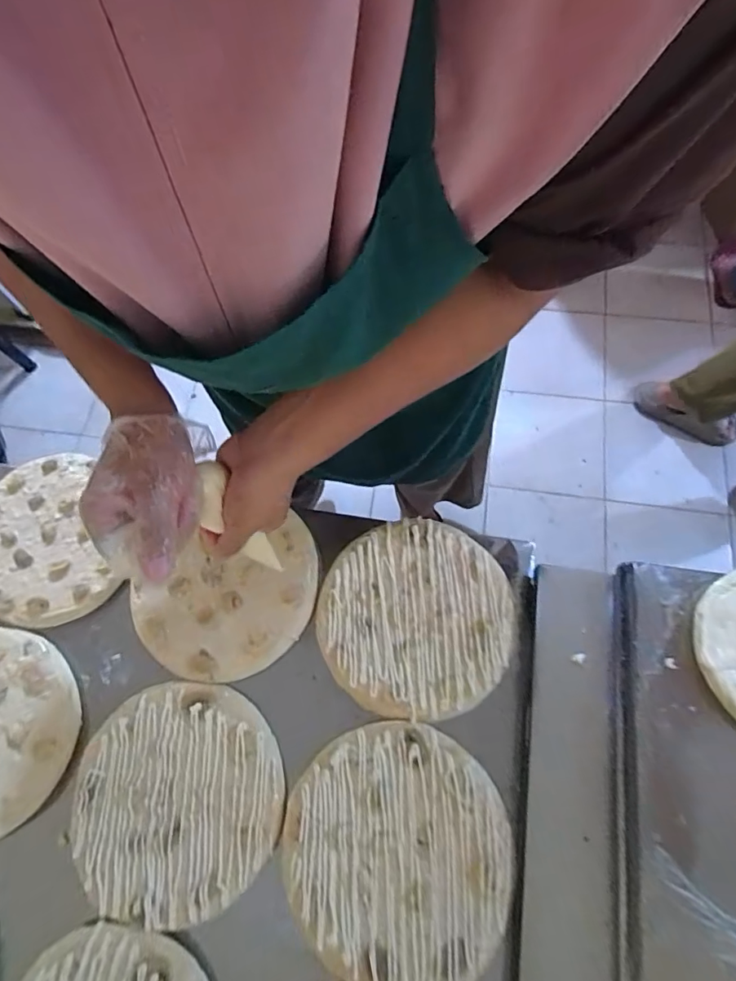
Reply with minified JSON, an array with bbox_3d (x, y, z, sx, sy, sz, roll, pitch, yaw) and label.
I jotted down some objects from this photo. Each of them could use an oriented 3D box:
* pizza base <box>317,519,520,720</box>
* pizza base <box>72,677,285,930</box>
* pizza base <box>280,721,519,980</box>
[{"bbox_3d":[0.047,0.127,0.512,0.197,0.011,0.192,-1,68,3],"label":"pizza base"},{"bbox_3d":[-0.184,0.292,0.472,0.200,0.013,0.189,-3,68,2],"label":"pizza base"},{"bbox_3d":[0.025,0.319,0.437,0.195,0.017,0.194,-17,69,-4],"label":"pizza base"}]

